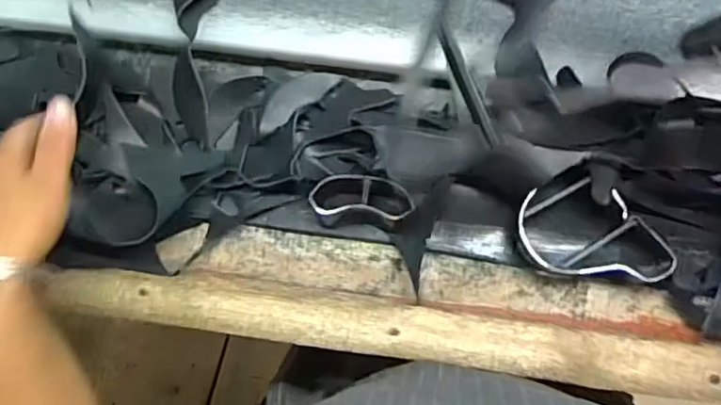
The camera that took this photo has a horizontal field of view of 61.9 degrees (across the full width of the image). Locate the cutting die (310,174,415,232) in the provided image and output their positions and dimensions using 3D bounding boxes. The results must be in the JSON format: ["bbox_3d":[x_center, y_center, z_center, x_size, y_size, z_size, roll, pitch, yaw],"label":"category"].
[{"bbox_3d":[0.002,0.000,0.485,0.081,0.037,0.043,4,89,6],"label":"cutting die"}]

